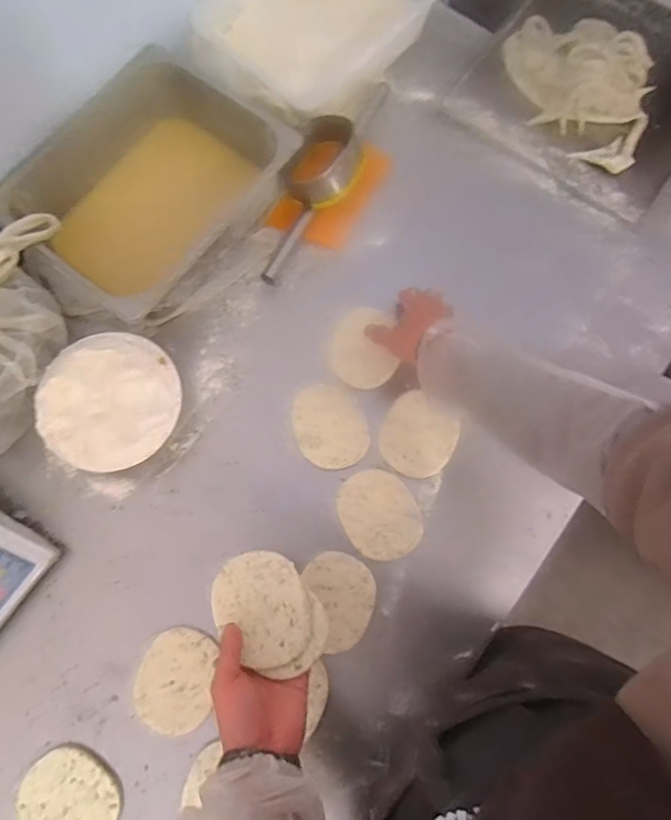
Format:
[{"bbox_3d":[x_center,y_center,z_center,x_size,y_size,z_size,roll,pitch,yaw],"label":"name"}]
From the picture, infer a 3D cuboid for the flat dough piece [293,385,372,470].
[{"bbox_3d":[-0.008,0.019,0.716,0.089,0.009,0.112,-21,77,-5],"label":"flat dough piece"}]

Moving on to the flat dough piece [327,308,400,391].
[{"bbox_3d":[0.032,-0.079,0.728,0.082,0.007,0.100,-14,86,8],"label":"flat dough piece"}]

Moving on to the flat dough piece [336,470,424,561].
[{"bbox_3d":[0.055,0.129,0.688,0.090,0.009,0.110,-32,79,-8],"label":"flat dough piece"}]

